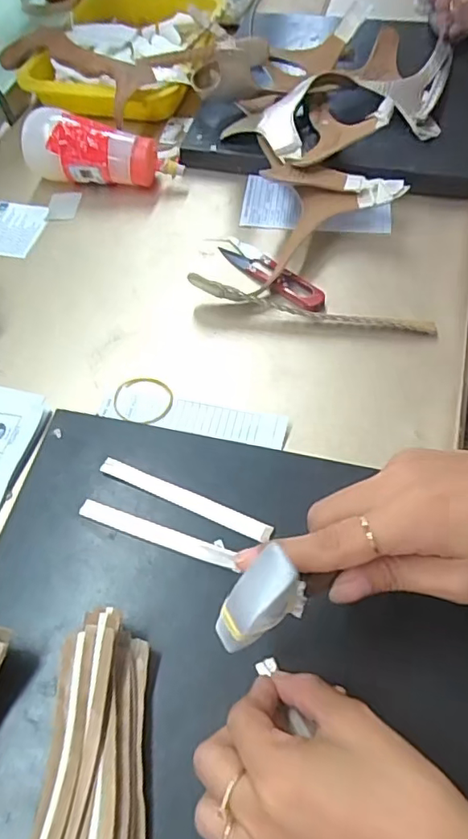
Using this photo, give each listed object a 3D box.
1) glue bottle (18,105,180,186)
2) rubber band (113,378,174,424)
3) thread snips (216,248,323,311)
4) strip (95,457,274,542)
[{"bbox_3d":[-0.134,-0.265,0.556,0.157,0.062,0.046,8,59,8],"label":"glue bottle"},{"bbox_3d":[-0.071,-0.015,0.430,0.046,0.004,0.043,0,58,2],"label":"rubber band"},{"bbox_3d":[0.034,-0.131,0.495,0.113,0.011,0.026,39,67,23],"label":"thread snips"},{"bbox_3d":[-0.032,0.051,0.362,0.121,0.005,0.012,21,61,15],"label":"strip"}]

